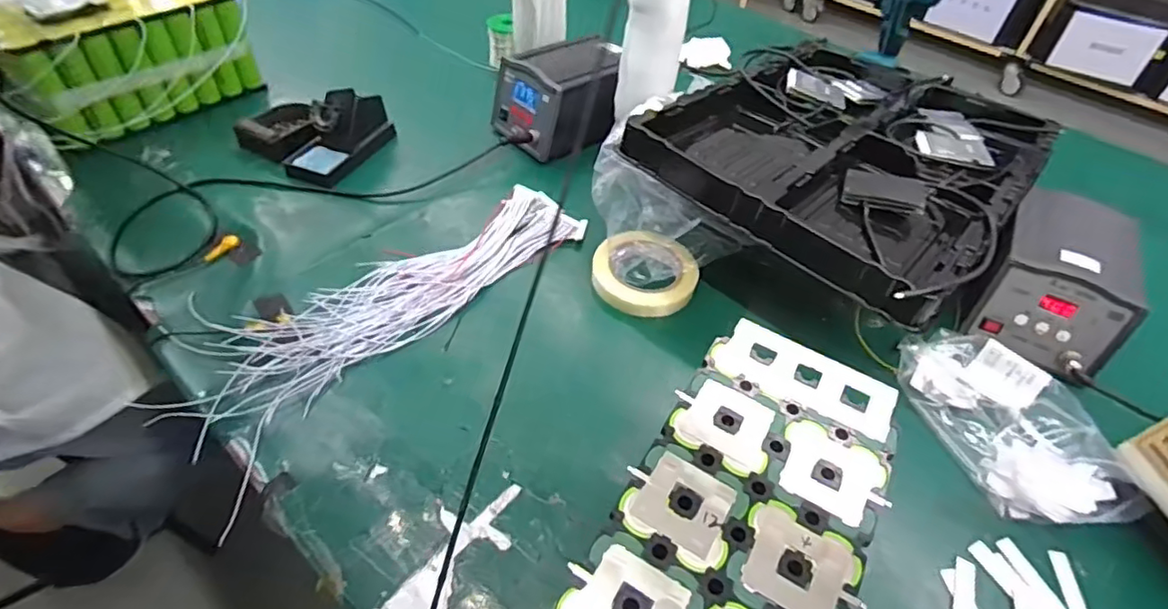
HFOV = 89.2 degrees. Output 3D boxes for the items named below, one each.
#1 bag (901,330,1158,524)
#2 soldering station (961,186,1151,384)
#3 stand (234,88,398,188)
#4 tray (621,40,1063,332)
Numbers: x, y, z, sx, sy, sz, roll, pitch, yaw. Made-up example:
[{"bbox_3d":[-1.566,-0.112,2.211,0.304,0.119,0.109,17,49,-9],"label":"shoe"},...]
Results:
[{"bbox_3d":[0.401,0.110,0.563,0.116,0.045,0.211,-10,50,-13],"label":"bag"},{"bbox_3d":[0.520,-0.024,0.657,0.132,0.117,0.199,29,52,20],"label":"soldering station"},{"bbox_3d":[-0.382,-0.249,0.815,0.177,0.068,0.145,17,49,11],"label":"stand"},{"bbox_3d":[0.334,-0.199,0.717,0.361,0.065,0.511,35,55,25],"label":"tray"}]

